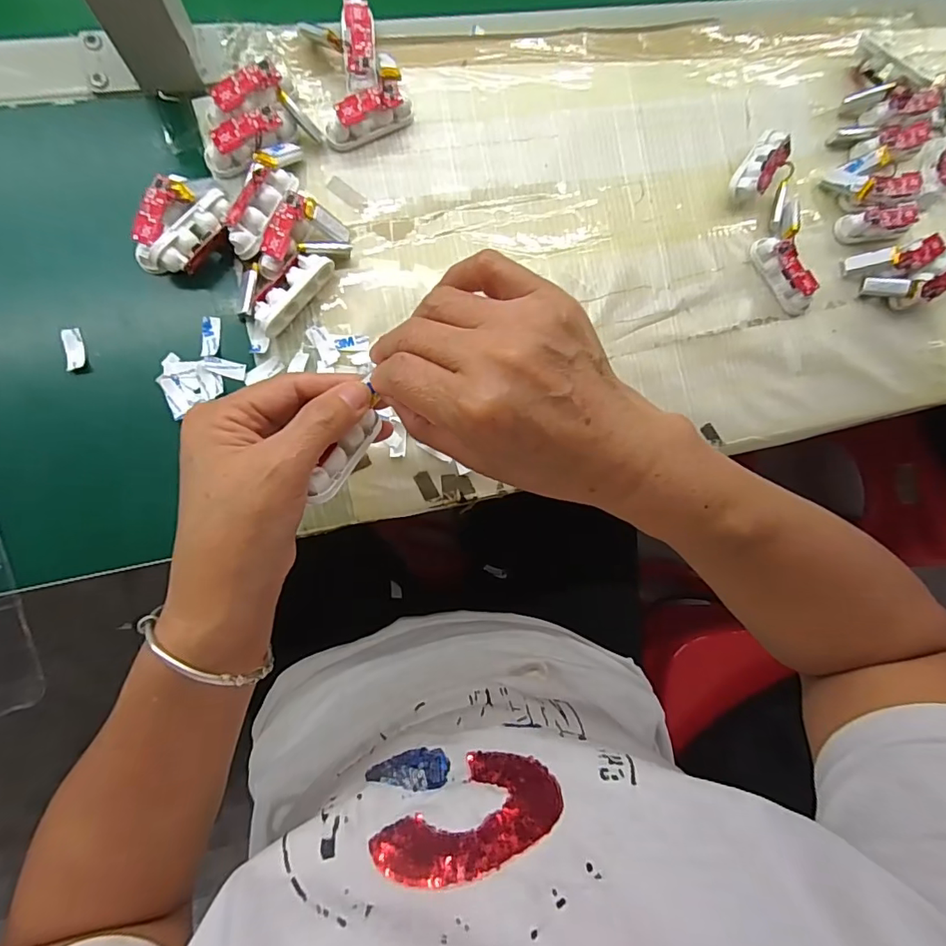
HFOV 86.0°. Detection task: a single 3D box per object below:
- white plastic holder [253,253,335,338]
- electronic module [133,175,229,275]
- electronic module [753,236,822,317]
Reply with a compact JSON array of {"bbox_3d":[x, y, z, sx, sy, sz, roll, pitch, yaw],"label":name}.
[{"bbox_3d":[-0.117,-0.116,0.327,0.023,0.018,0.061,41,82,-4],"label":"white plastic holder"},{"bbox_3d":[-0.181,-0.152,0.319,0.047,0.026,0.065,16,84,-7],"label":"electronic module"},{"bbox_3d":[0.233,-0.148,0.377,0.019,0.021,0.062,-33,91,-9],"label":"electronic module"}]

